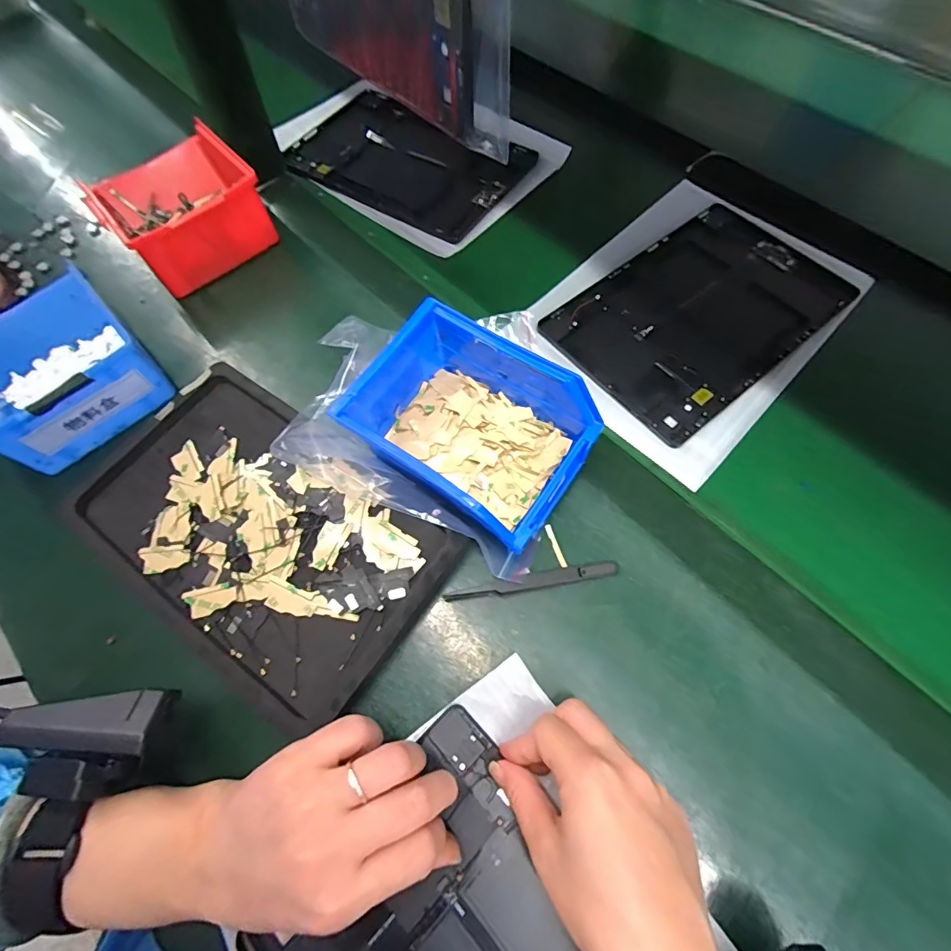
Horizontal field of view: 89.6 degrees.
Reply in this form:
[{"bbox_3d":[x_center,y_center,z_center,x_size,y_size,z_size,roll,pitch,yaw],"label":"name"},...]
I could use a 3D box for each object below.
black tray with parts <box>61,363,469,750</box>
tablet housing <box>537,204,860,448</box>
[{"bbox_3d":[-0.153,0.036,0.329,0.265,0.028,0.154,34,69,16],"label":"black tray with parts"},{"bbox_3d":[0.190,-0.139,0.405,0.235,0.008,0.149,-37,69,-16],"label":"tablet housing"}]

